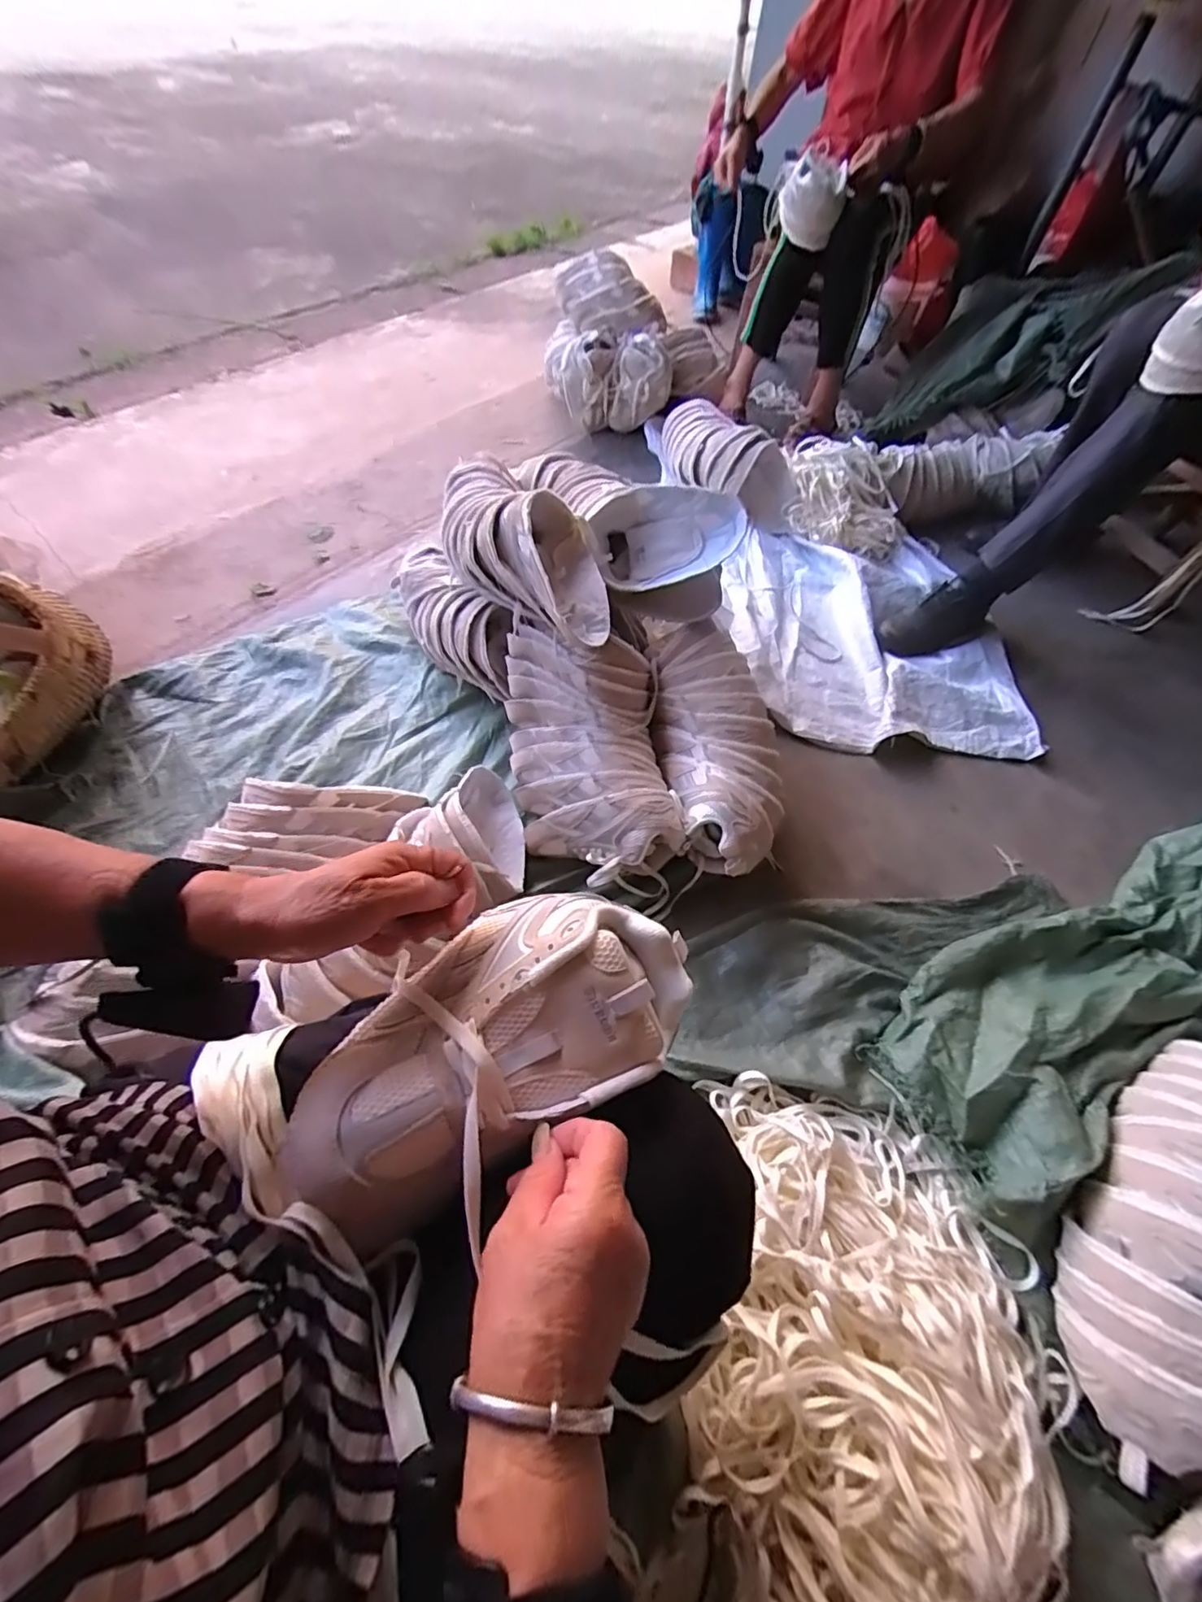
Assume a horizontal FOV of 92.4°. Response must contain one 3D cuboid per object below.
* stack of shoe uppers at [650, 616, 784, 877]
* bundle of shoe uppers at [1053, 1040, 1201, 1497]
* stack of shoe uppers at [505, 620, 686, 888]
[{"bbox_3d":[0.176,-0.079,0.862,0.155,0.109,0.369,-4,70,-6],"label":"stack of shoe uppers"},{"bbox_3d":[0.599,0.437,0.586,0.412,0.144,0.170,-34,65,-23],"label":"bundle of shoe uppers"},{"bbox_3d":[-0.021,-0.081,0.847,0.215,0.158,0.352,-6,57,-7],"label":"stack of shoe uppers"}]

